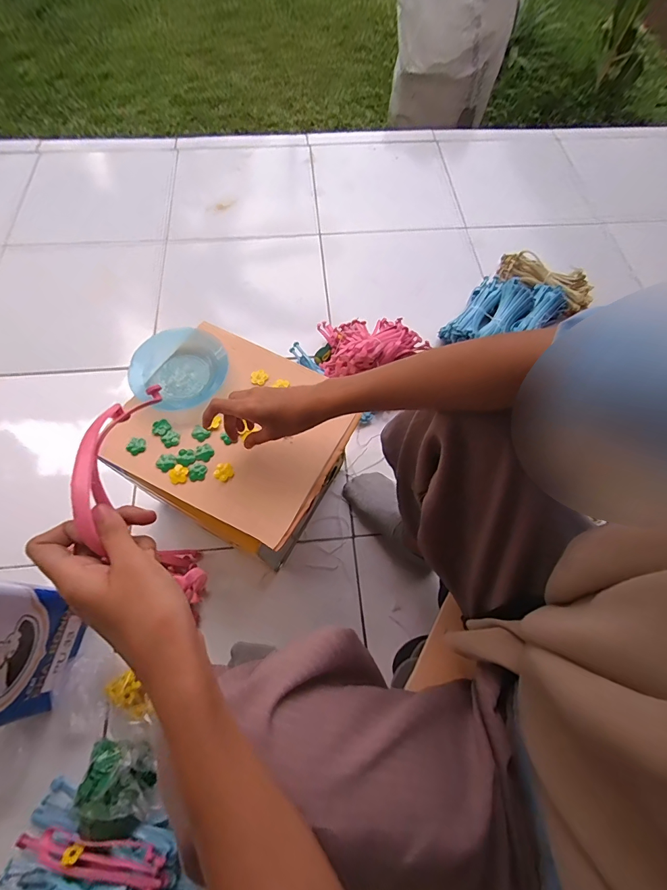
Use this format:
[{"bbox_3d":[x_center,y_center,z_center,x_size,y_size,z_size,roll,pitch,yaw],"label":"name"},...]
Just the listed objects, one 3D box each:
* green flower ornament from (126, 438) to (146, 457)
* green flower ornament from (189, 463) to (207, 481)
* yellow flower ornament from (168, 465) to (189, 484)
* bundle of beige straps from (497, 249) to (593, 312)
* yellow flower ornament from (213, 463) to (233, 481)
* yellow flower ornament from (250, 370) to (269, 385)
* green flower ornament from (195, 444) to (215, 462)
[{"bbox_3d":[-0.252,0.002,0.496,0.021,0.005,0.023,39,70,14],"label":"green flower ornament"},{"bbox_3d":[-0.171,0.034,0.487,0.020,0.004,0.022,1,66,-2],"label":"green flower ornament"},{"bbox_3d":[-0.193,0.036,0.484,0.023,0.004,0.025,1,66,-2],"label":"yellow flower ornament"},{"bbox_3d":[0.495,-0.388,0.921,0.214,0.059,0.100,26,67,9],"label":"bundle of beige straps"},{"bbox_3d":[-0.138,0.033,0.487,0.023,0.005,0.022,1,66,-2],"label":"yellow flower ornament"},{"bbox_3d":[-0.104,-0.095,0.542,0.024,0.008,0.020,-16,67,-10],"label":"yellow flower ornament"},{"bbox_3d":[-0.166,0.009,0.498,0.024,0.004,0.023,1,66,-2],"label":"green flower ornament"}]

